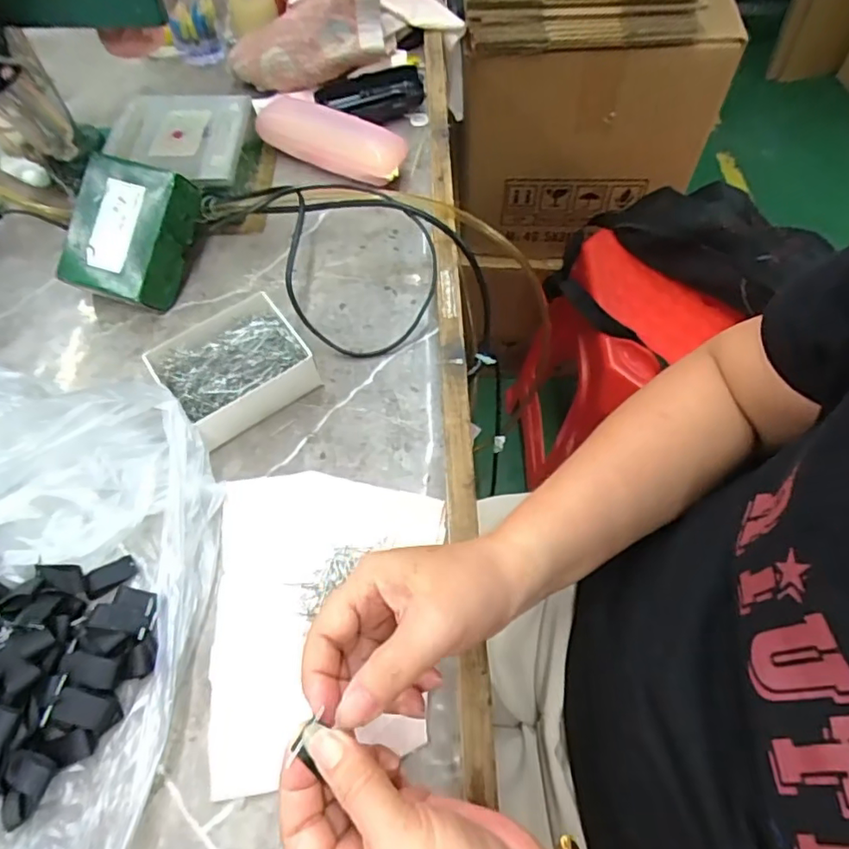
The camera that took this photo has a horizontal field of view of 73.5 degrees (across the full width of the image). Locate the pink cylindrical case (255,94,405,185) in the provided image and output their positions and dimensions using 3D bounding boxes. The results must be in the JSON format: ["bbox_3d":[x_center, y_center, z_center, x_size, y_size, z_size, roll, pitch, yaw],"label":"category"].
[{"bbox_3d":[-0.090,-0.271,0.546,0.153,0.041,0.055,20,64,12],"label":"pink cylindrical case"}]

